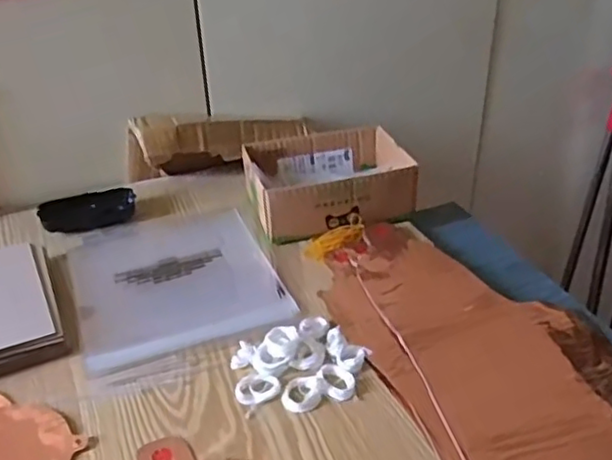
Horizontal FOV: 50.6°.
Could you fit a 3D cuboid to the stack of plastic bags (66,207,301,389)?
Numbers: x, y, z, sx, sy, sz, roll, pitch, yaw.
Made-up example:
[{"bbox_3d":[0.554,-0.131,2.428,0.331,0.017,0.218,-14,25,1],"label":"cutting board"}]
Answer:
[{"bbox_3d":[-0.143,0.043,0.688,0.199,0.011,0.259,-14,35,-17],"label":"stack of plastic bags"}]

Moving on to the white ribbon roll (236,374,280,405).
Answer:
[{"bbox_3d":[-0.041,0.133,0.548,0.038,0.009,0.027,-10,34,-11],"label":"white ribbon roll"}]

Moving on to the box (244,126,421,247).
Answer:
[{"bbox_3d":[0.025,-0.060,0.776,0.182,0.062,0.139,-11,34,-13],"label":"box"}]

